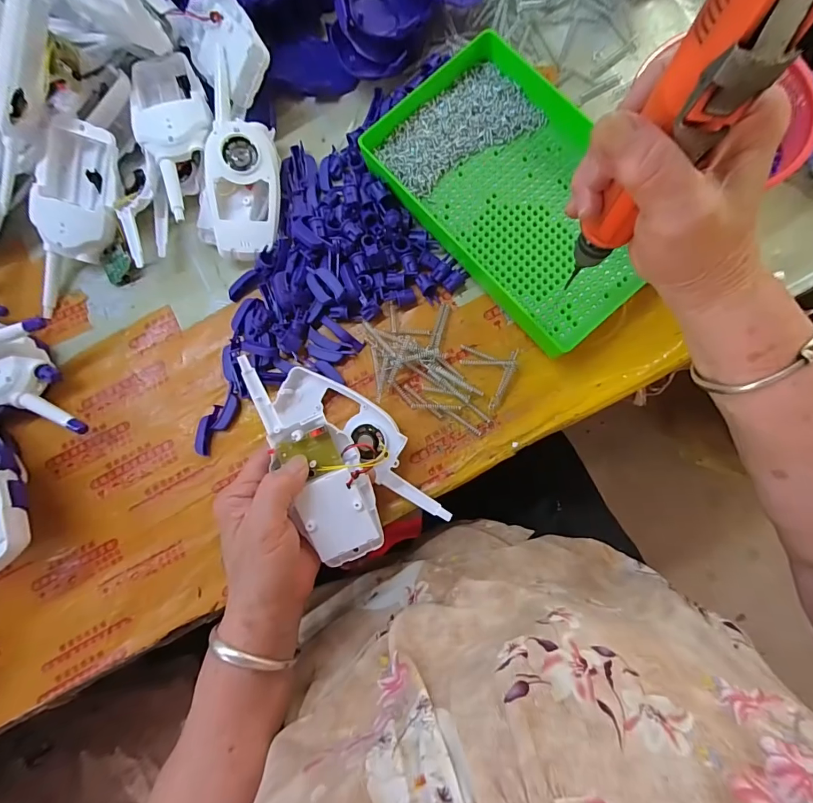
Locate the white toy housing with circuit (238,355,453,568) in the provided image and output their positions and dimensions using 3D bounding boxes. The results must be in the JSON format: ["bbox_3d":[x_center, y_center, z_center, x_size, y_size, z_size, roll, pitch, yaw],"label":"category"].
[{"bbox_3d":[-0.049,0.037,0.322,0.090,0.058,0.153,-26,82,2],"label":"white toy housing with circuit"}]

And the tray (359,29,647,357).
[{"bbox_3d":[0.094,-0.173,0.346,0.145,0.022,0.240,-41,82,-2],"label":"tray"}]

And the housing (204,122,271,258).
[{"bbox_3d":[-0.143,-0.179,0.362,0.063,0.038,0.109,1,84,6],"label":"housing"}]

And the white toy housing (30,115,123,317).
[{"bbox_3d":[-0.288,-0.154,0.364,0.059,0.033,0.159,20,100,7],"label":"white toy housing"}]

